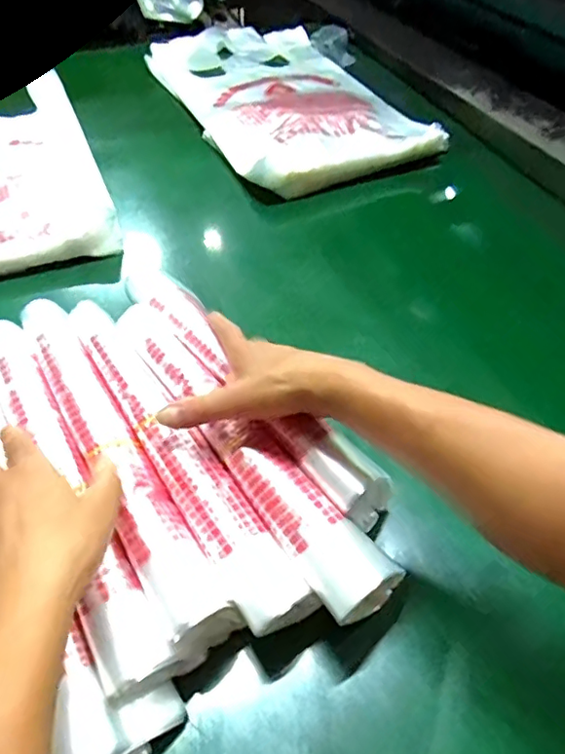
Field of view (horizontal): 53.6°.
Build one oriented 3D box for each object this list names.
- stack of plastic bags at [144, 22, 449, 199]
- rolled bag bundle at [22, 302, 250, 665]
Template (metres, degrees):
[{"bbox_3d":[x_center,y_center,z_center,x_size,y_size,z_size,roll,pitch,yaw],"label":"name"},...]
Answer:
[{"bbox_3d":[-0.009,-0.462,0.892,0.304,0.039,0.507,-20,54,-20],"label":"stack of plastic bags"},{"bbox_3d":[-0.129,0.056,0.423,0.057,0.054,0.306,-27,62,-21],"label":"rolled bag bundle"}]

